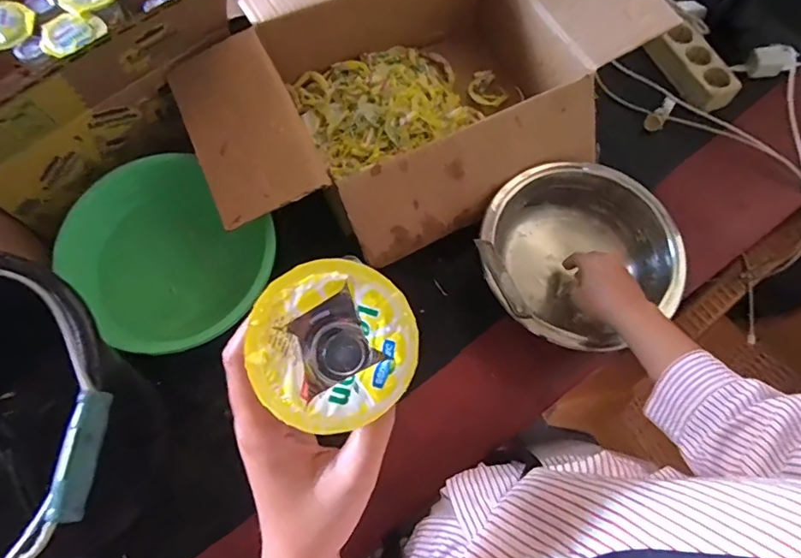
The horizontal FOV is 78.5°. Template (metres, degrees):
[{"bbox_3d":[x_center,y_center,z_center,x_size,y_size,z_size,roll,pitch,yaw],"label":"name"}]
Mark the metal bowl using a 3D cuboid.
[{"bbox_3d":[0.200,-0.024,0.581,0.216,0.082,0.202,0,70,-1],"label":"metal bowl"}]

